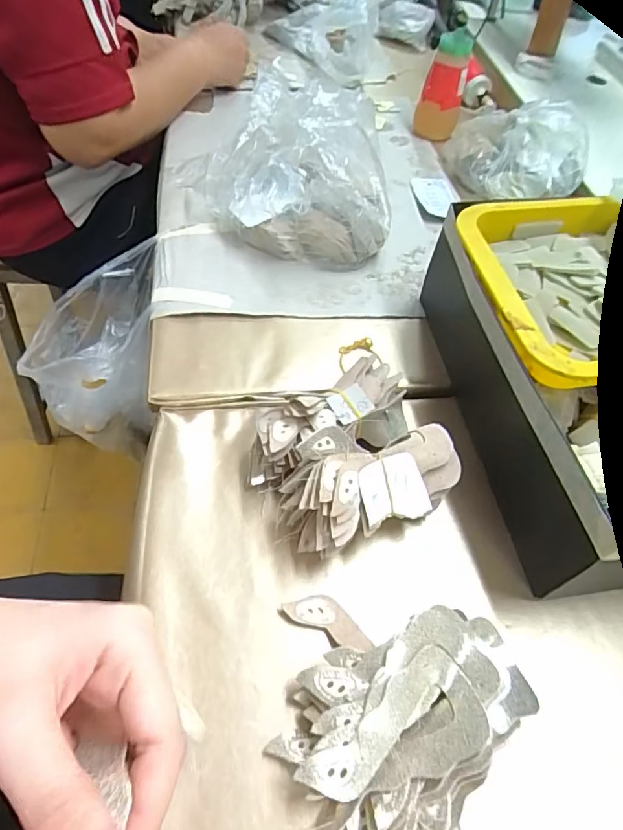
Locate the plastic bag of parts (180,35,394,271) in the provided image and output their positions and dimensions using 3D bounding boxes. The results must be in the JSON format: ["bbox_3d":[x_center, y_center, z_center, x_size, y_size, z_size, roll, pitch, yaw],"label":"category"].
[{"bbox_3d":[-0.013,-0.295,0.595,0.254,0.131,0.195,30,58,16],"label":"plastic bag of parts"}]

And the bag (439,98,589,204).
[{"bbox_3d":[0.263,-0.340,0.672,0.185,0.091,0.155,17,55,8],"label":"bag"}]

